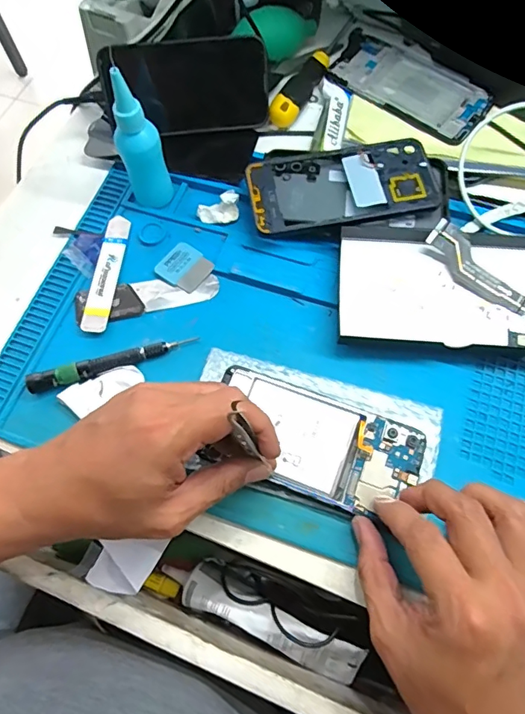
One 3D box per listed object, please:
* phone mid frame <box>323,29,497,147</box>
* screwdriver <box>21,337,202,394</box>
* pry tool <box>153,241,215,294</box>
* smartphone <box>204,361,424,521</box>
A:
[{"bbox_3d":[0.142,-0.272,0.466,0.163,0.008,0.082,39,73,15],"label":"phone mid frame"},{"bbox_3d":[-0.117,0.003,0.364,0.127,0.018,0.012,-18,68,-7],"label":"screwdriver"},{"bbox_3d":[-0.067,-0.078,0.403,0.041,0.004,0.039,34,72,14],"label":"pry tool"},{"bbox_3d":[0.037,0.060,0.336,0.148,0.009,0.072,18,73,8],"label":"smartphone"}]

